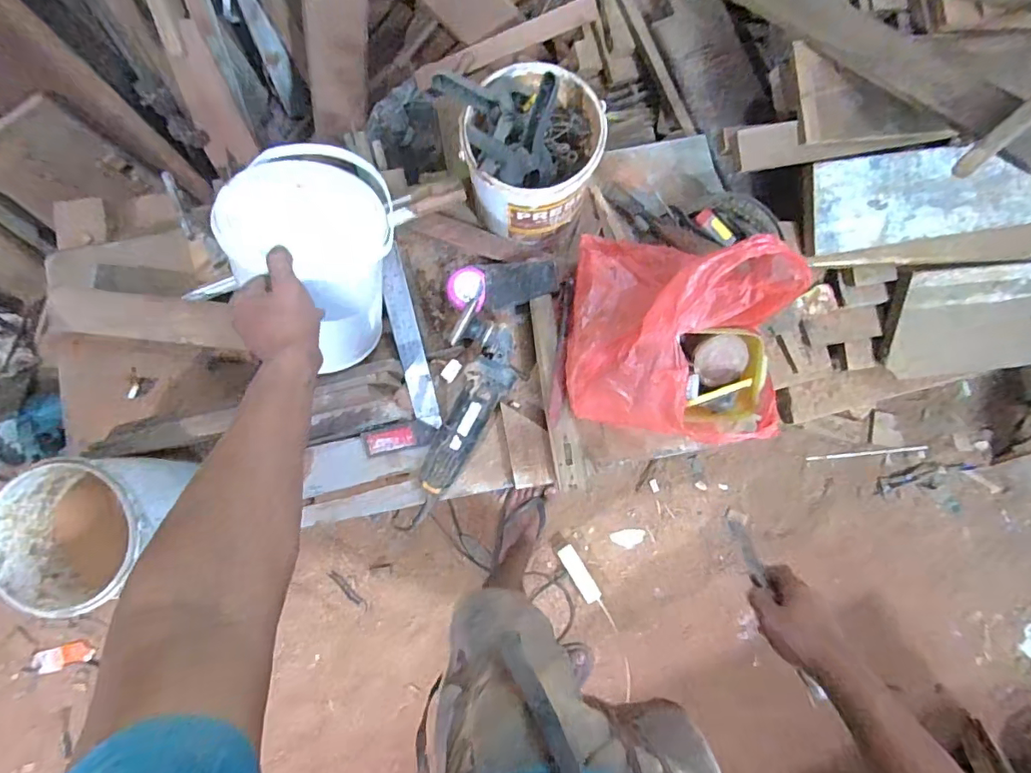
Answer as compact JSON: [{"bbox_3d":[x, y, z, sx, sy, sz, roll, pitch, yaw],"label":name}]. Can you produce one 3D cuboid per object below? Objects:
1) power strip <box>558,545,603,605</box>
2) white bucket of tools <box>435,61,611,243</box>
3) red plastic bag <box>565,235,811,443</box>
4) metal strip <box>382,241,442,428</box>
[{"bbox_3d":[0.163,0.478,1.299,0.042,0.022,0.162,-30,91,-4],"label":"power strip"},{"bbox_3d":[0.027,-0.321,0.687,0.174,0.192,0.185,0,88,-4],"label":"white bucket of tools"},{"bbox_3d":[0.221,-0.063,0.651,0.289,0.173,0.251,11,88,-4],"label":"red plastic bag"},{"bbox_3d":[-0.157,-0.066,0.754,0.038,0.007,0.261,-13,103,-4],"label":"metal strip"}]

